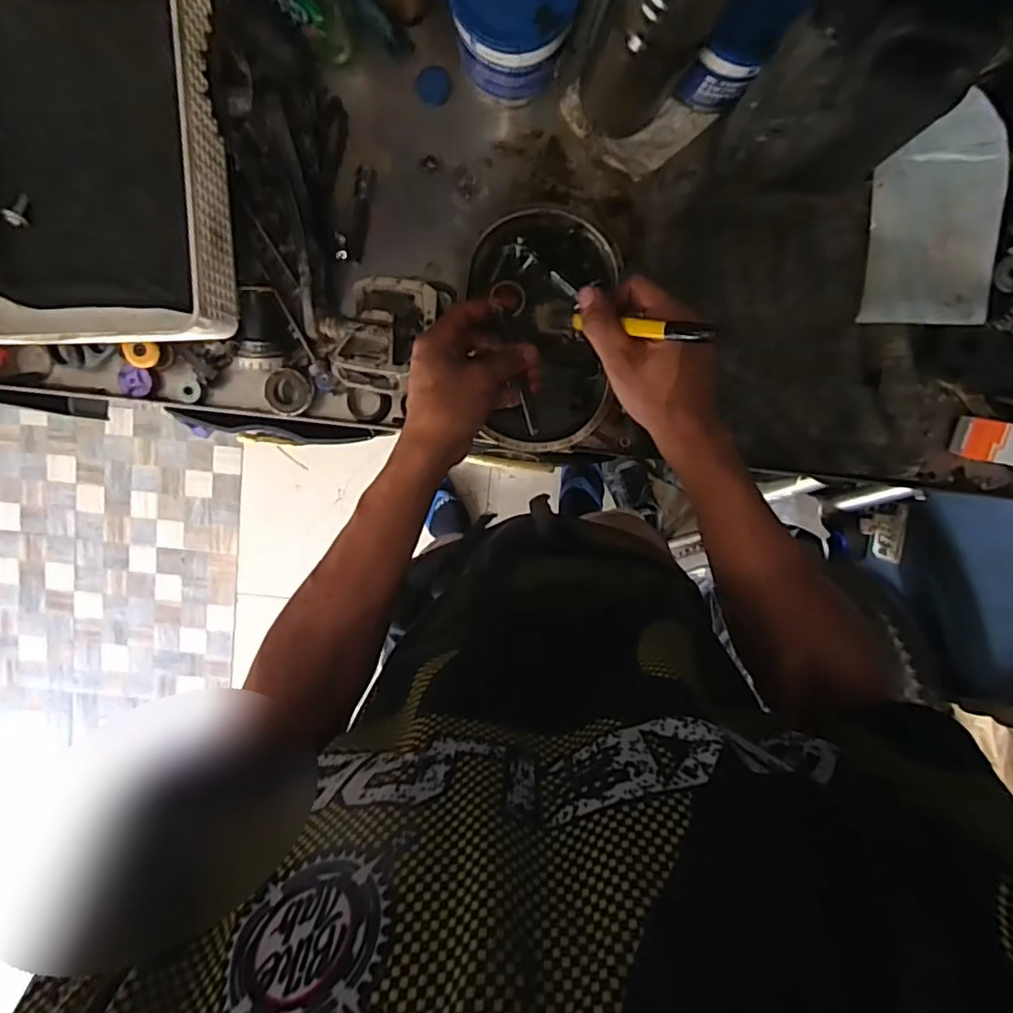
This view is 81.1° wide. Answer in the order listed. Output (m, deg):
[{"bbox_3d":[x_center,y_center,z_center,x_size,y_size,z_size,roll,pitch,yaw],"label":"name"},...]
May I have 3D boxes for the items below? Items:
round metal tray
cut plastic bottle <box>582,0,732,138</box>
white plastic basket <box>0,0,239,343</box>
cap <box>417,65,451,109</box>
[{"bbox_3d":[0.032,-0.165,0.566,0.135,0.039,0.215,4,98,-1],"label":"round metal tray"},{"bbox_3d":[0.110,-0.355,0.437,0.083,0.245,0.070,28,96,-4],"label":"cut plastic bottle"},{"bbox_3d":[-0.357,-0.298,0.478,0.248,0.100,0.328,-1,98,-1],"label":"white plastic basket"},{"bbox_3d":[-0.067,-0.385,0.544,0.031,0.015,0.029,0,98,-1],"label":"cap"}]

